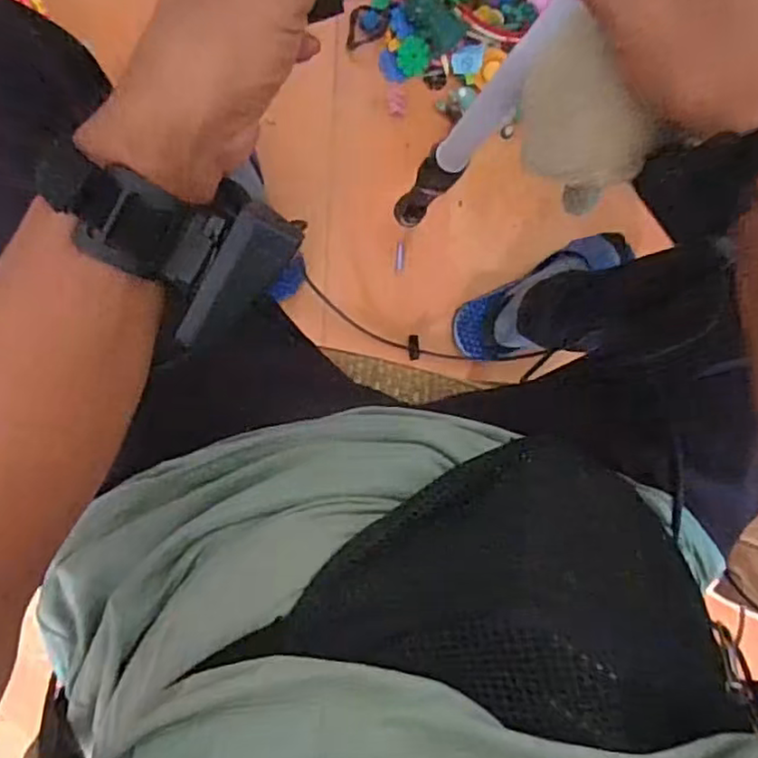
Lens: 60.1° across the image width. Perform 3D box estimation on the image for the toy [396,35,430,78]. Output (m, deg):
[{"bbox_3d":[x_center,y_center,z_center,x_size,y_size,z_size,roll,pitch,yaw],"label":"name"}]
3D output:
[{"bbox_3d":[0.045,-0.422,0.858,0.041,0.004,0.048,-4,115,-7],"label":"toy"}]

